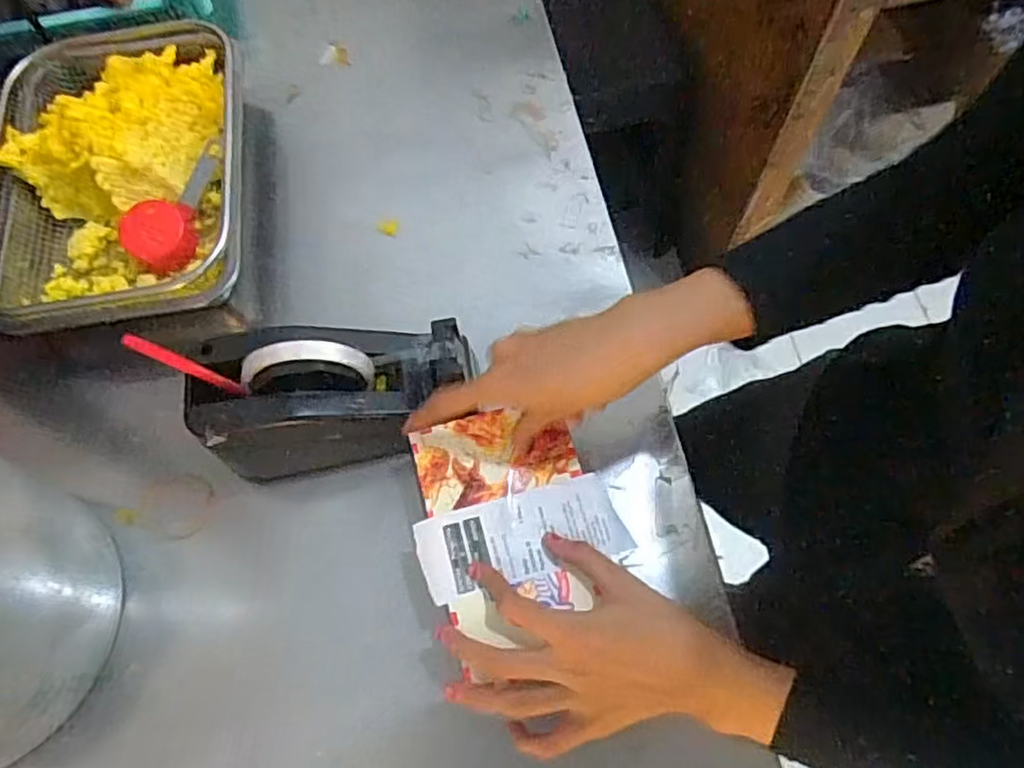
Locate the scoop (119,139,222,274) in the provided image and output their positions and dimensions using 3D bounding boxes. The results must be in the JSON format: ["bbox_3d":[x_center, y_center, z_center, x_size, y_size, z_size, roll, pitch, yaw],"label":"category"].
[{"bbox_3d":[-0.286,-0.159,0.578,0.051,0.035,0.128,17,68,11],"label":"scoop"}]

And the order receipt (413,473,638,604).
[{"bbox_3d":[0.006,0.098,0.436,0.133,0.005,0.055,-14,66,-5],"label":"order receipt"}]

